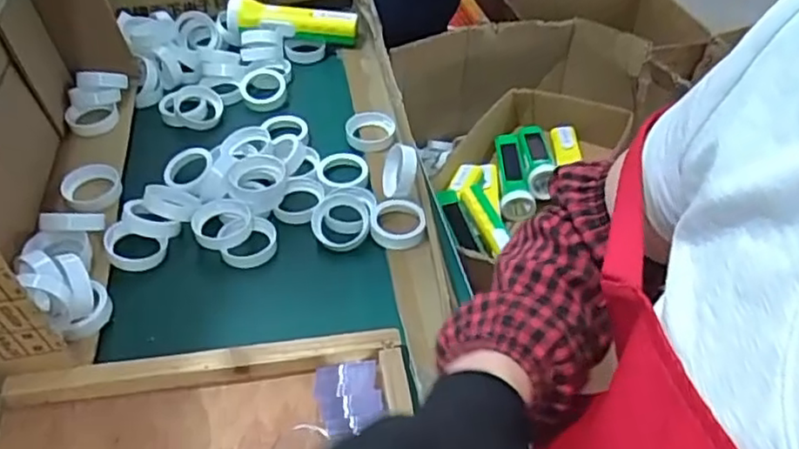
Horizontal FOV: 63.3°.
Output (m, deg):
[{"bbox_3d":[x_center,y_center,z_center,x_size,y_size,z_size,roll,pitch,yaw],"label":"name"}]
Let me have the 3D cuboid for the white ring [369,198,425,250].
[{"bbox_3d":[-0.002,-0.002,0.616,0.051,0.016,0.049,0,42,0],"label":"white ring"}]

